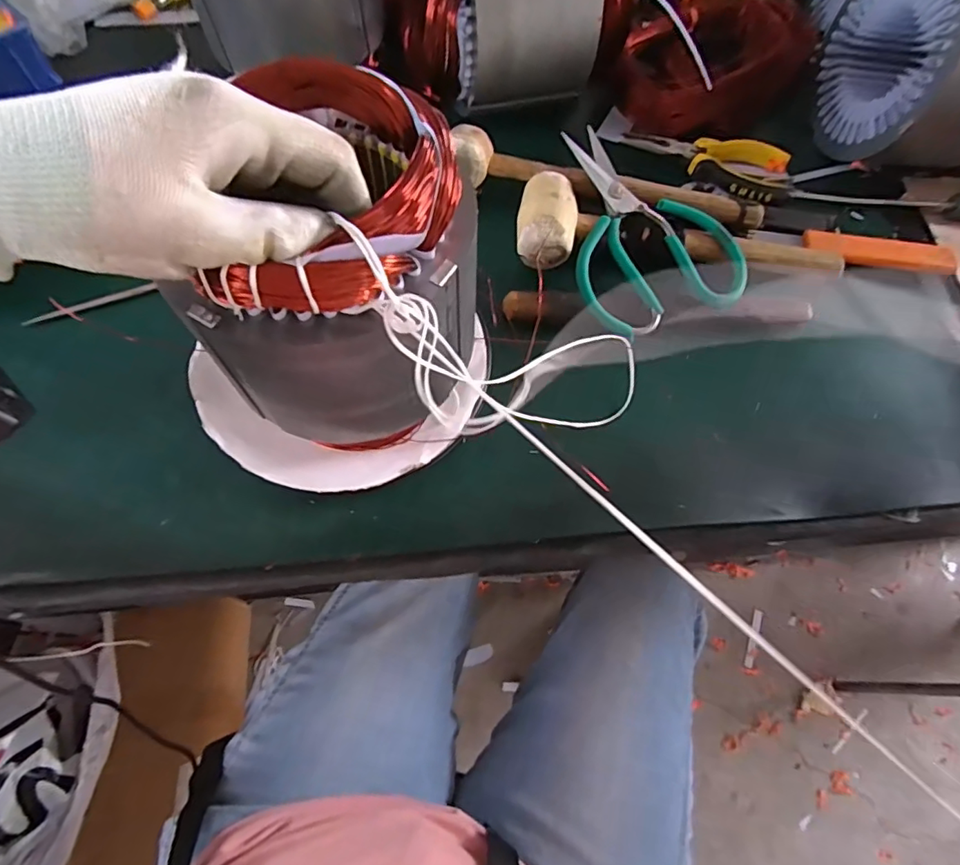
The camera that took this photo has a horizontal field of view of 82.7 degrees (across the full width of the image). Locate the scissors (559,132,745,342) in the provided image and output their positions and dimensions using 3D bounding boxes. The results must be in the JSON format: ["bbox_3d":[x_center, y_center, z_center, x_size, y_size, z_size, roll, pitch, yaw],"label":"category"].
[{"bbox_3d":[0.116,-0.159,0.415,0.124,0.021,0.168,-20,69,-12],"label":"scissors"}]

